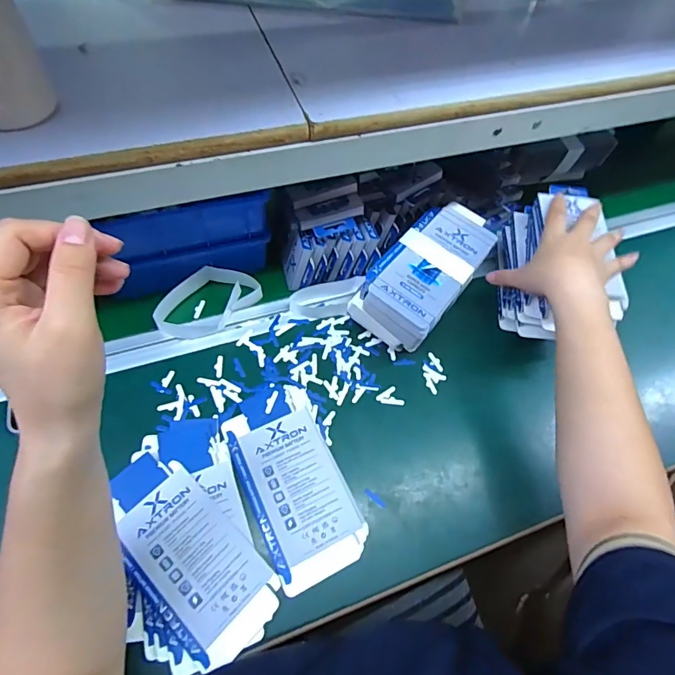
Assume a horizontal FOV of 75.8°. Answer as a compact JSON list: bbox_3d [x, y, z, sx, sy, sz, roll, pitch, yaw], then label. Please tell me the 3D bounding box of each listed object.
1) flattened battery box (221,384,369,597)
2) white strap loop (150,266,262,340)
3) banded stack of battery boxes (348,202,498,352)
[{"bbox_3d":[-0.046,0.139,0.435,0.094,0.004,0.190,-21,64,-15],"label":"flattened battery box"},{"bbox_3d":[-0.156,-0.041,0.517,0.069,0.035,0.114,39,64,17],"label":"white strap loop"},{"bbox_3d":[0.110,-0.074,0.533,0.093,0.080,0.194,35,63,15],"label":"banded stack of battery boxes"}]

